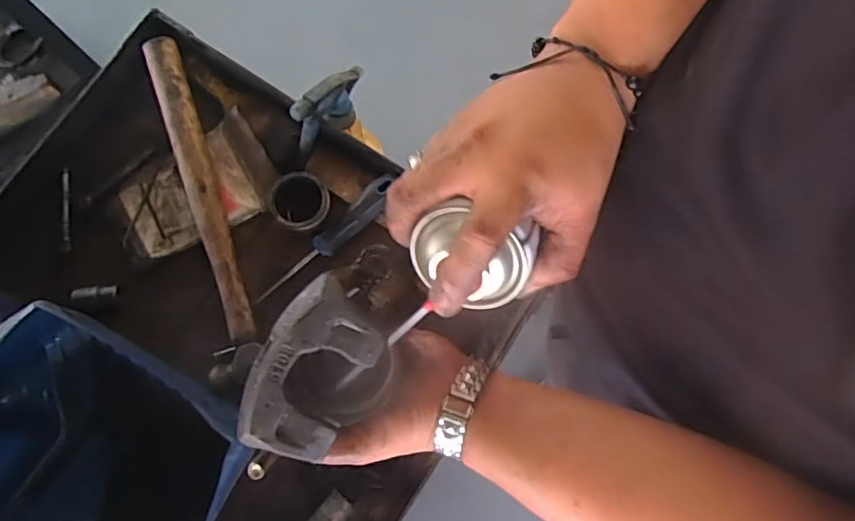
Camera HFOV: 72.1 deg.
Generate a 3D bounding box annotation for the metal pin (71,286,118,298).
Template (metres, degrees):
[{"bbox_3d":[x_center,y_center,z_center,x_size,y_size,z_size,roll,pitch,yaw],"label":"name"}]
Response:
[{"bbox_3d":[-0.299,0.028,0.527,0.038,0.009,0.008,-6,78,0],"label":"metal pin"}]

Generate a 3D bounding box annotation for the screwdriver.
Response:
[{"bbox_3d":[-0.087,-0.017,0.526,0.157,0.027,0.022,-42,80,-7],"label":"screwdriver"}]

